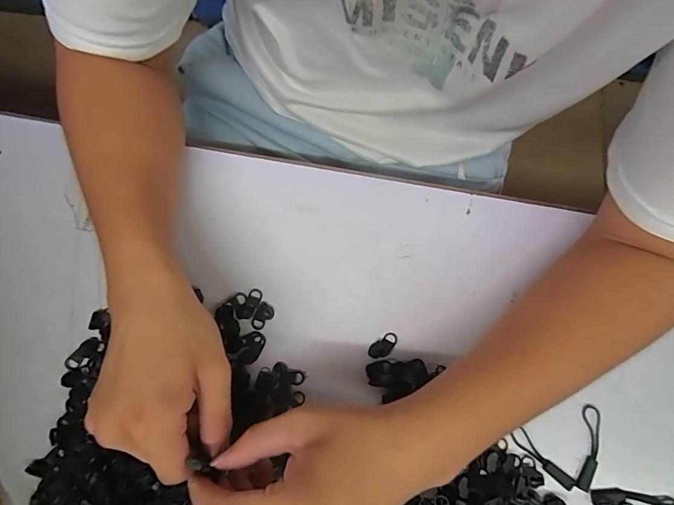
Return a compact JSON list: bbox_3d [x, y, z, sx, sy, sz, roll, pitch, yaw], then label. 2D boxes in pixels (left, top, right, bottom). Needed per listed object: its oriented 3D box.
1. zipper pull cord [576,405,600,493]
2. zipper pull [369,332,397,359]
[{"bbox_3d":[0.189,0.146,0.299,0.011,0.006,0.059,15,78,2],"label":"zipper pull cord"},{"bbox_3d":[0.036,0.073,0.312,0.025,0.004,0.013,-38,81,-8],"label":"zipper pull"}]

